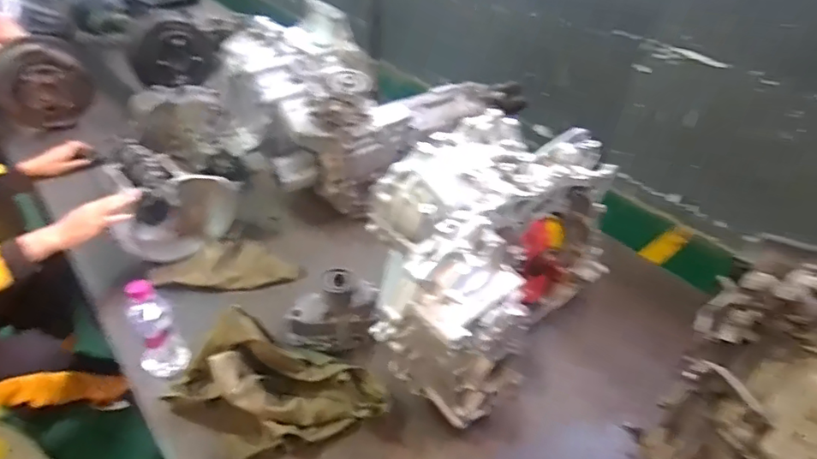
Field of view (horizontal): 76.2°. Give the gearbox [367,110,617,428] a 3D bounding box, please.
[{"bbox_3d":[0.149,0.033,0.921,0.544,0.345,0.282,-30,50,-34],"label":"gearbox"}]

